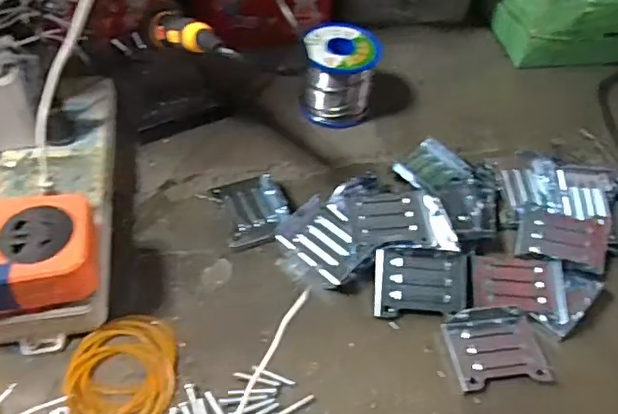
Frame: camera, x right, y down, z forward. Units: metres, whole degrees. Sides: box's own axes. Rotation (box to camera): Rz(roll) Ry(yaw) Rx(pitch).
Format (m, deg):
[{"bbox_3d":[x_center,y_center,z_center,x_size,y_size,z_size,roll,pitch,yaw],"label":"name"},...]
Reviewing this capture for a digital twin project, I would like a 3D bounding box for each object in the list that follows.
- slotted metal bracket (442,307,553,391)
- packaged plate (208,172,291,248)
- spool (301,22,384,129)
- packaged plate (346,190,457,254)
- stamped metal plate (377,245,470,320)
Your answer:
[{"bbox_3d":[0.120,0.089,0.366,0.060,0.012,0.050,-5,51,-9],"label":"slotted metal bracket"},{"bbox_3d":[-0.043,0.001,0.434,0.049,0.012,0.060,-17,54,-18],"label":"packaged plate"},{"bbox_3d":[0.027,-0.116,0.504,0.062,0.068,0.062,2,50,-4],"label":"spool"},{"bbox_3d":[0.067,0.008,0.409,0.074,0.009,0.048,3,56,-3],"label":"packaged plate"},{"bbox_3d":[0.076,0.050,0.383,0.062,0.005,0.046,3,76,-1],"label":"stamped metal plate"}]

